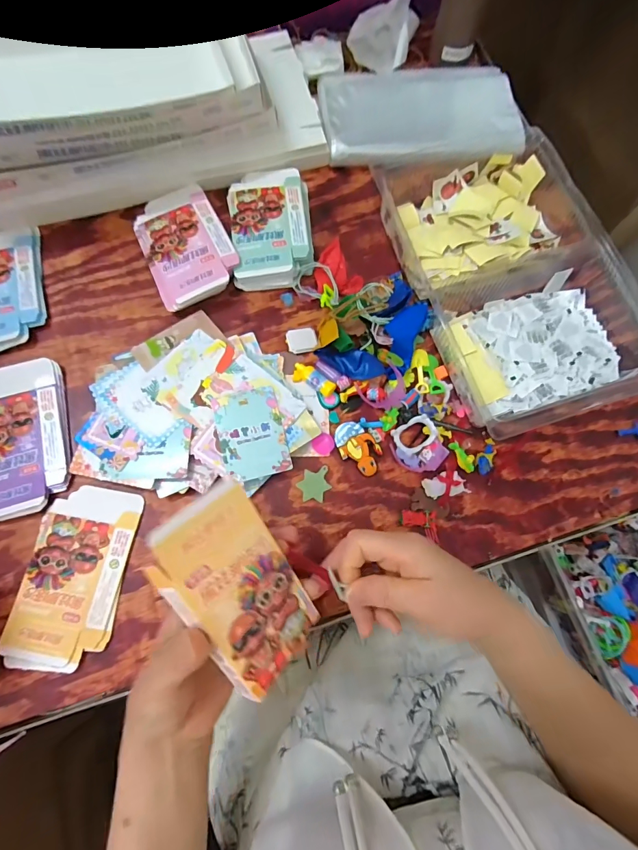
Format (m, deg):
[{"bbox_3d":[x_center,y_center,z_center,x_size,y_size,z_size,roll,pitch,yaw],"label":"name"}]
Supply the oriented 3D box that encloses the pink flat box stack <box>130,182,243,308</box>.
[{"bbox_3d":[-0.149,-0.202,0.439,0.093,0.018,0.150,-23,77,-7],"label":"pink flat box stack"}]

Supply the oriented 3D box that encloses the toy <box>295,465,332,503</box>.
[{"bbox_3d":[-0.004,0.059,0.384,0.031,0.004,0.032,-10,76,-4],"label":"toy"}]

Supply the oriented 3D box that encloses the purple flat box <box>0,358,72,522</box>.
[{"bbox_3d":[-0.293,0.012,0.383,0.088,0.007,0.151,-15,76,-5],"label":"purple flat box"}]

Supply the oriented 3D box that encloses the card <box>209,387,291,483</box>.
[{"bbox_3d":[-0.065,0.007,0.380,0.062,0.004,0.086,-13,78,-9],"label":"card"}]

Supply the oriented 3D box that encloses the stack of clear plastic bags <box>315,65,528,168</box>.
[{"bbox_3d":[0.128,-0.406,0.513,0.255,0.039,0.167,-8,72,-9],"label":"stack of clear plastic bags"}]

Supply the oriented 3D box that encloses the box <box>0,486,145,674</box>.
[{"bbox_3d":[-0.221,0.134,0.352,0.087,0.006,0.153,9,75,1],"label":"box"}]

